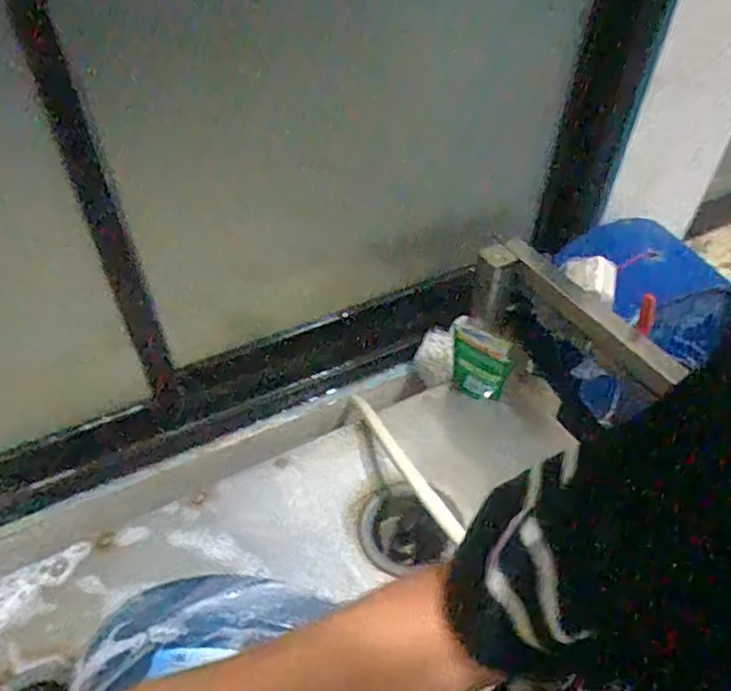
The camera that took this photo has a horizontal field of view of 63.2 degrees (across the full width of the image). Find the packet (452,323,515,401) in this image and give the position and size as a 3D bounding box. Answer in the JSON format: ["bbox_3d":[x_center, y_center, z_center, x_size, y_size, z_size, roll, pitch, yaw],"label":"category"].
[{"bbox_3d":[0.167,0.021,0.867,0.093,0.104,0.039,17,48,14],"label":"packet"}]

